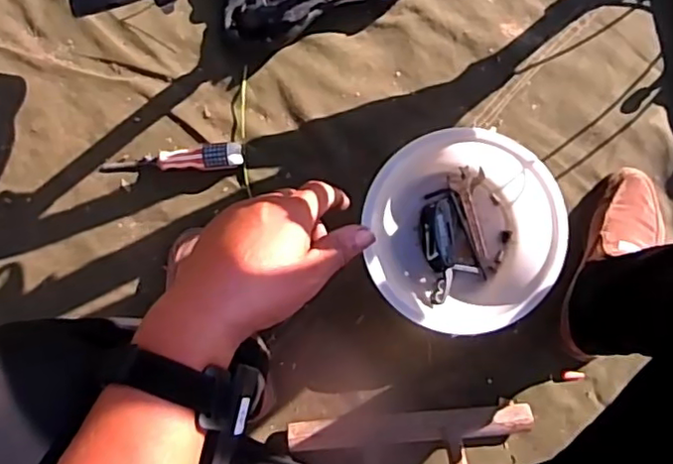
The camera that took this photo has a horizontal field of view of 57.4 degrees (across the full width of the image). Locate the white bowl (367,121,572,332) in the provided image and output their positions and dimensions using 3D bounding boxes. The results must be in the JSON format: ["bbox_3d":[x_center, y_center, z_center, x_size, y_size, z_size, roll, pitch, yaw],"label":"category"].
[{"bbox_3d":[0.162,-0.001,0.793,0.240,0.065,0.242,0,90,-1],"label":"white bowl"}]

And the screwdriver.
[{"bbox_3d":[-0.221,-0.094,0.823,0.190,0.033,0.033,-7,90,-1],"label":"screwdriver"}]

